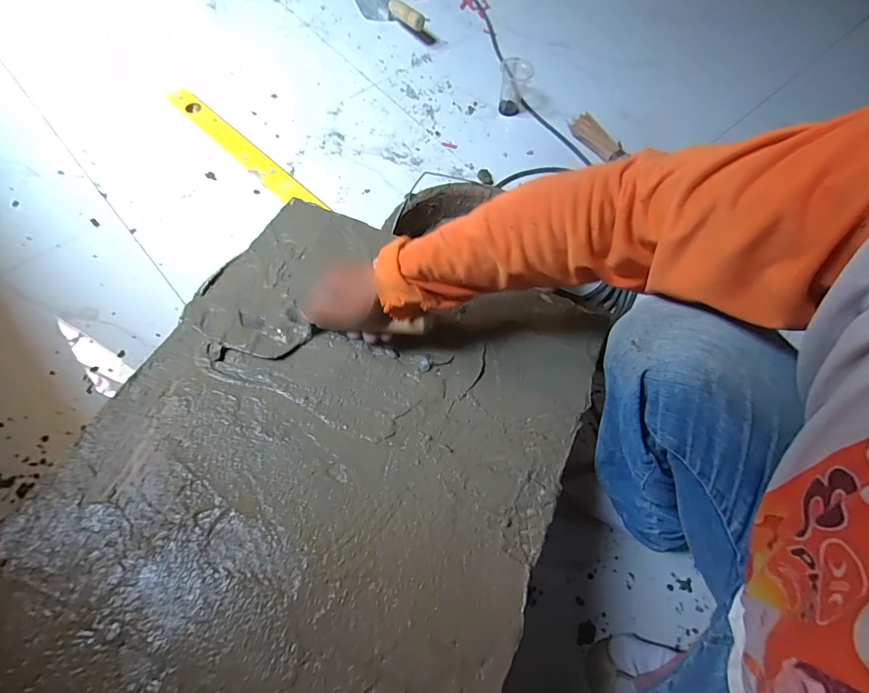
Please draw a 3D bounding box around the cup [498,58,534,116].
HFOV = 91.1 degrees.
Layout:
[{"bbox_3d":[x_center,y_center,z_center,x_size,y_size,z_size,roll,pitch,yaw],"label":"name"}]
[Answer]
[{"bbox_3d":[0.175,-0.575,0.940,0.064,0.096,0.059,6,66,-1],"label":"cup"}]

